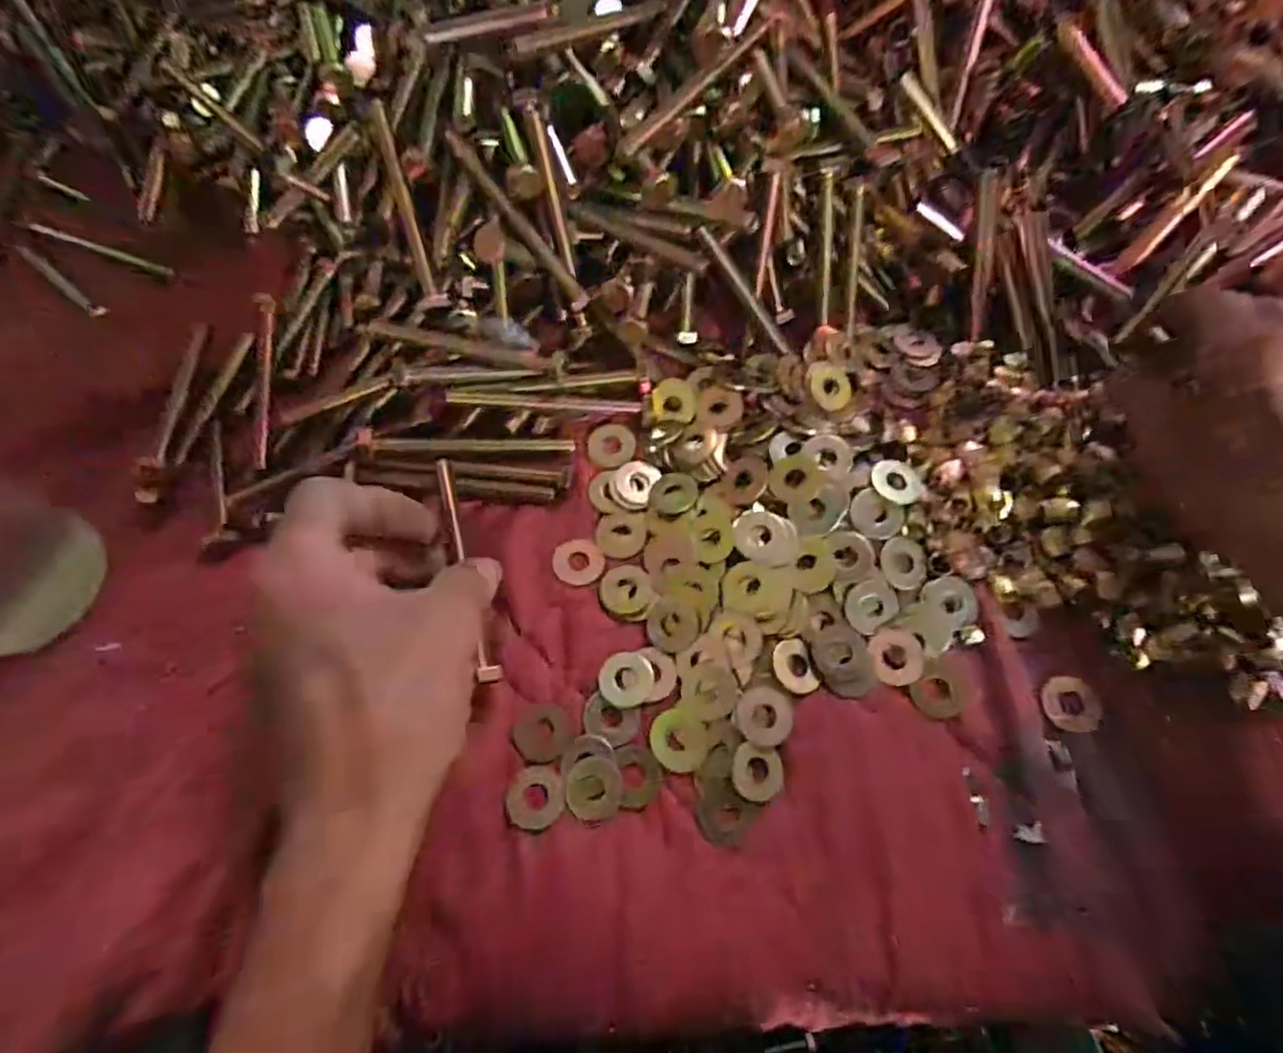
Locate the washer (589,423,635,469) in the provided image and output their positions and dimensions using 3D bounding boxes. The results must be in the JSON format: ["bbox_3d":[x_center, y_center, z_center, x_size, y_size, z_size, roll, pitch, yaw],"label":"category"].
[{"bbox_3d":[-0.015,-0.043,0.330,0.025,0.004,0.025,0,67,0],"label":"washer"}]

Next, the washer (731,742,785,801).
[{"bbox_3d":[0.050,0.105,0.269,0.022,0.004,0.022,0,67,0],"label":"washer"}]

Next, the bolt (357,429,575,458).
[{"bbox_3d":[-0.088,-0.041,0.324,0.104,0.011,0.014,-1,66,-15],"label":"bolt"}]

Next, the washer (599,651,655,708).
[{"bbox_3d":[-0.007,0.068,0.283,0.024,0.004,0.023,-7,67,-3],"label":"washer"}]

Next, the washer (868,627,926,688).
[{"bbox_3d":[0.116,0.059,0.285,0.023,0.004,0.025,-6,67,-2],"label":"washer"}]

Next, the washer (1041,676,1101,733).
[{"bbox_3d":[0.191,0.079,0.282,0.024,0.007,0.024,0,67,0],"label":"washer"}]

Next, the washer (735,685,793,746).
[{"bbox_3d":[0.054,0.083,0.276,0.024,0.004,0.025,-7,67,-2],"label":"washer"}]

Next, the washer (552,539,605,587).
[{"bbox_3d":[-0.030,0.017,0.306,0.024,0.004,0.024,0,67,0],"label":"washer"}]

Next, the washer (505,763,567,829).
[{"bbox_3d":[-0.044,0.114,0.265,0.023,0.004,0.024,4,65,-8],"label":"washer"}]

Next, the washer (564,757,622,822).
[{"bbox_3d":[-0.020,0.111,0.267,0.023,0.004,0.024,0,67,0],"label":"washer"}]

